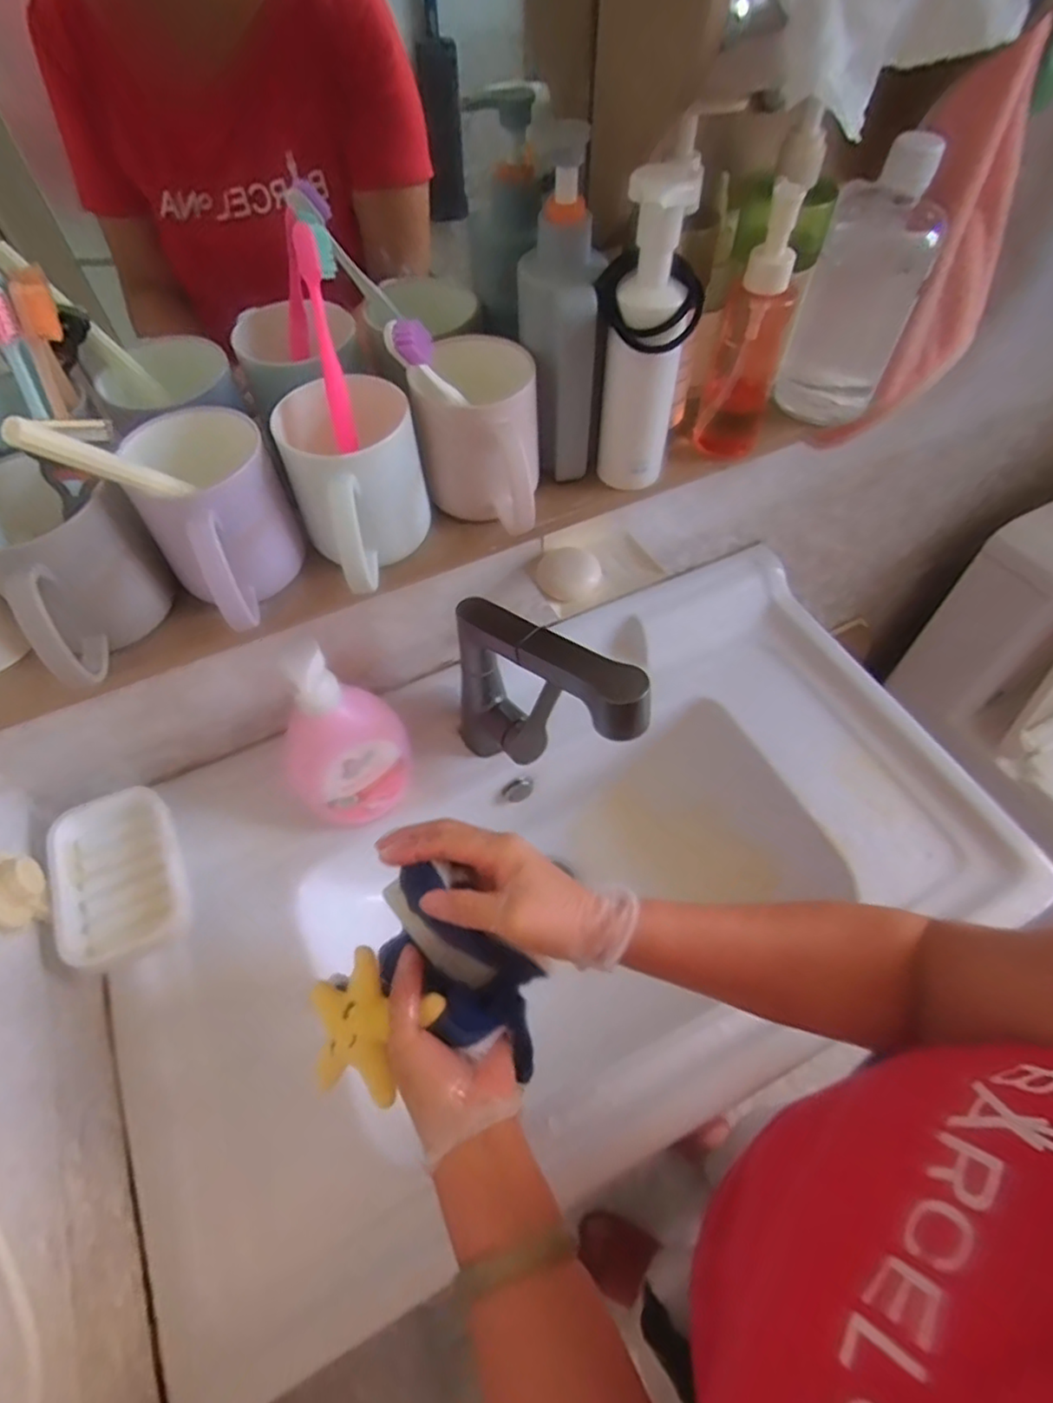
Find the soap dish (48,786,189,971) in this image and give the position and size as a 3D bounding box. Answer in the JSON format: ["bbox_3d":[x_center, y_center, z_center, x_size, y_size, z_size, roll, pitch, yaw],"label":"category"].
[{"bbox_3d":[-0.329,0.139,0.520,0.092,0.023,0.136,-24,59,-14],"label":"soap dish"}]

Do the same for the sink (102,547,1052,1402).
[{"bbox_3d":[0.039,0.170,0.638,0.790,0.147,0.457,-23,58,-13],"label":"sink"}]

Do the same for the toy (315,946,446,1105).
[{"bbox_3d":[-0.104,0.208,0.416,0.081,0.025,0.086,25,93,11],"label":"toy"}]

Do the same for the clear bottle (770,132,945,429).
[{"bbox_3d":[0.235,-0.286,0.453,0.075,0.165,0.041,22,60,16],"label":"clear bottle"}]

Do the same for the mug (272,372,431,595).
[{"bbox_3d":[-0.096,-0.126,0.393,0.082,0.085,0.110,-19,58,-11],"label":"mug"}]

